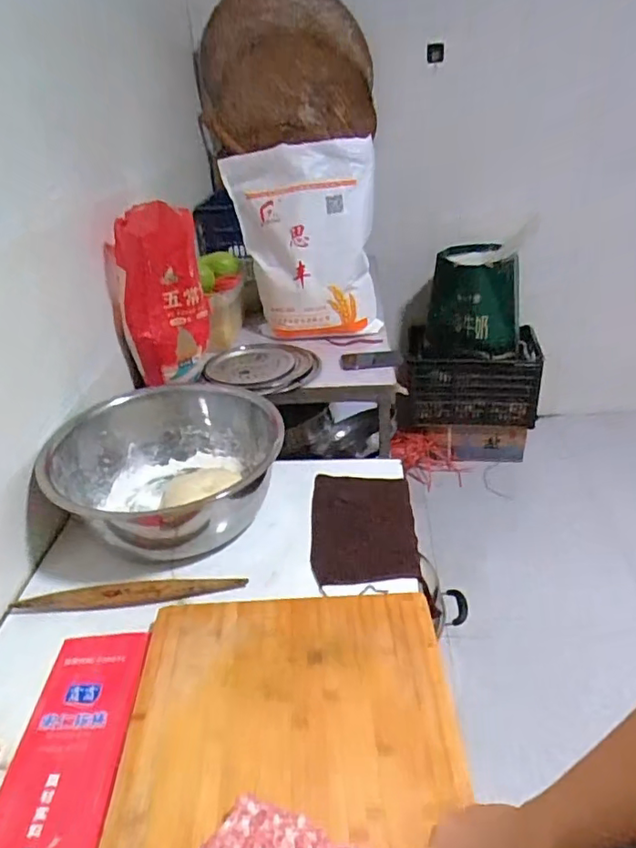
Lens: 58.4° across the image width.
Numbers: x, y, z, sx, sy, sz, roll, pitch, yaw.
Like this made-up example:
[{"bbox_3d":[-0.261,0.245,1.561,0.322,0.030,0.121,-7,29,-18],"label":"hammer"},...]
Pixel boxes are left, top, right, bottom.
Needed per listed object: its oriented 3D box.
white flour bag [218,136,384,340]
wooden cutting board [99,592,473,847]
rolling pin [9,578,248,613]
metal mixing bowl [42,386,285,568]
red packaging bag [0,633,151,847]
[{"bbox_3d":[-0.034,-0.468,1.467,0.361,0.460,0.244,-5,32,-1],"label":"white flour bag"},{"bbox_3d":[-0.028,0.390,0.553,0.364,0.033,0.556,-4,32,0],"label":"wooden cutting board"},{"bbox_3d":[-0.272,0.249,0.834,0.322,0.028,0.034,-6,32,-2],"label":"rolling pin"},{"bbox_3d":[-0.254,0.085,0.996,0.370,0.172,0.352,-10,32,-9],"label":"metal mixing bowl"},{"bbox_3d":[-0.282,0.397,0.610,0.123,0.011,0.398,-1,31,-2],"label":"red packaging bag"}]

